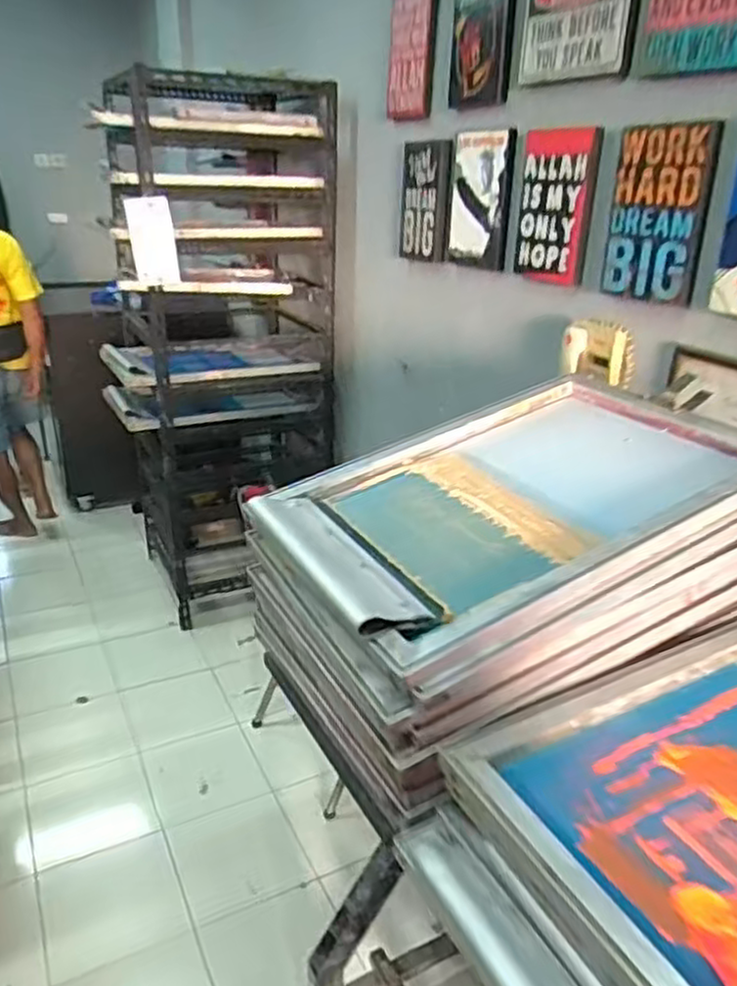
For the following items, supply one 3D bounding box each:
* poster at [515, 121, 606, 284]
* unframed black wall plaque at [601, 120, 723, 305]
[{"bbox_3d":[0.404,-0.608,1.580,0.023,0.301,0.250,-6,25,-20],"label":"poster"},{"bbox_3d":[0.519,-0.505,1.346,0.011,0.286,0.231,-8,26,-23],"label":"unframed black wall plaque"}]

